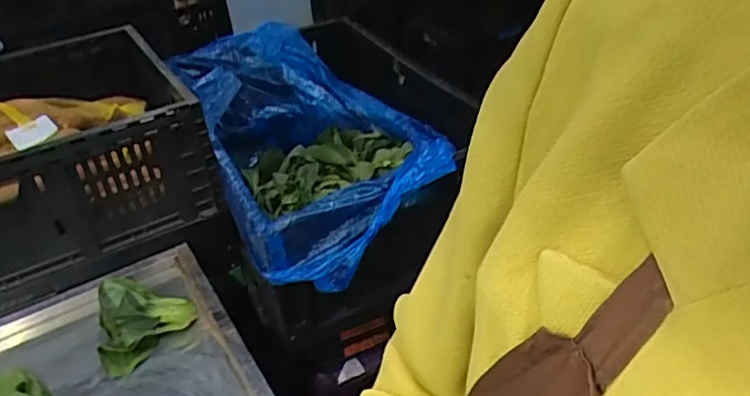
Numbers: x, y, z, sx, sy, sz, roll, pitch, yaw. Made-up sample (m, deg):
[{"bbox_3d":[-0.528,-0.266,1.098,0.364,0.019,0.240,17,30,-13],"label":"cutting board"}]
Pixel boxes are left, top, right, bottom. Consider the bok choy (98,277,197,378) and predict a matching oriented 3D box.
[{"bbox_3d":[-0.286,0.155,0.742,0.105,0.073,0.096,-9,38,-5],"label":"bok choy"}]

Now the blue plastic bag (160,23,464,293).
[{"bbox_3d":[-0.091,-0.098,0.974,0.346,0.203,0.620,-18,40,-17],"label":"blue plastic bag"}]

